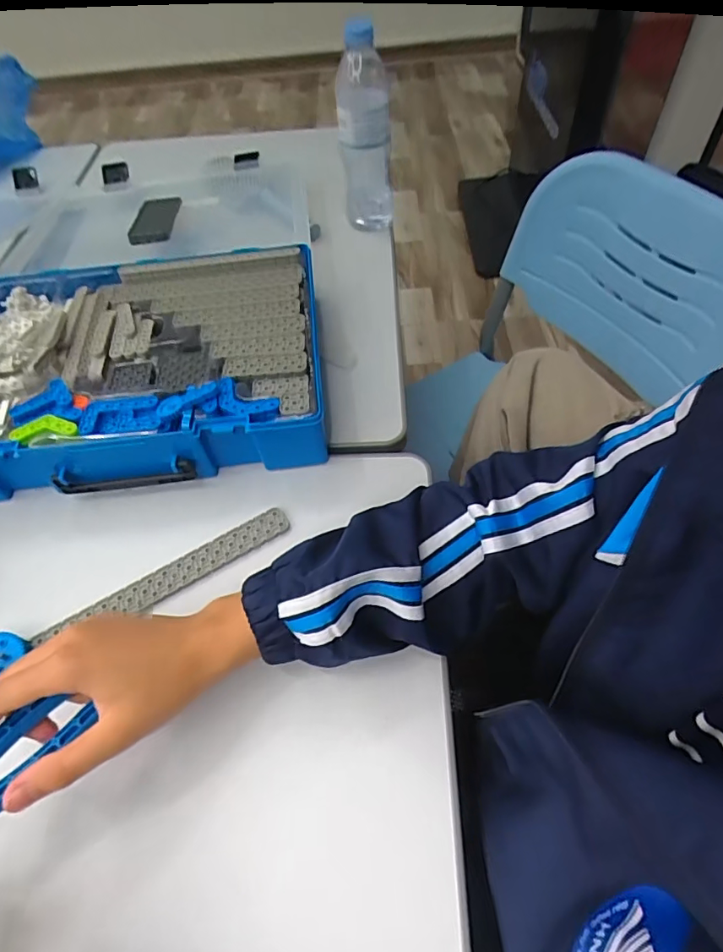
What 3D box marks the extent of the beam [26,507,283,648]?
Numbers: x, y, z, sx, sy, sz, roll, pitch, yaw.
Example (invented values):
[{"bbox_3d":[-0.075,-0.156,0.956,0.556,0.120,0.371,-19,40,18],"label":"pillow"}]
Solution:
[{"bbox_3d":[-0.153,0.082,0.420,0.200,0.009,0.032,-30,59,-16],"label":"beam"}]

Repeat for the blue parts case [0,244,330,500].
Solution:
[{"bbox_3d":[-0.226,-0.112,0.515,0.368,0.069,0.268,-8,55,-2],"label":"blue parts case"}]

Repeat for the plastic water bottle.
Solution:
[{"bbox_3d":[0.004,-0.413,0.610,0.064,0.227,0.065,-1,55,3],"label":"plastic water bottle"}]

